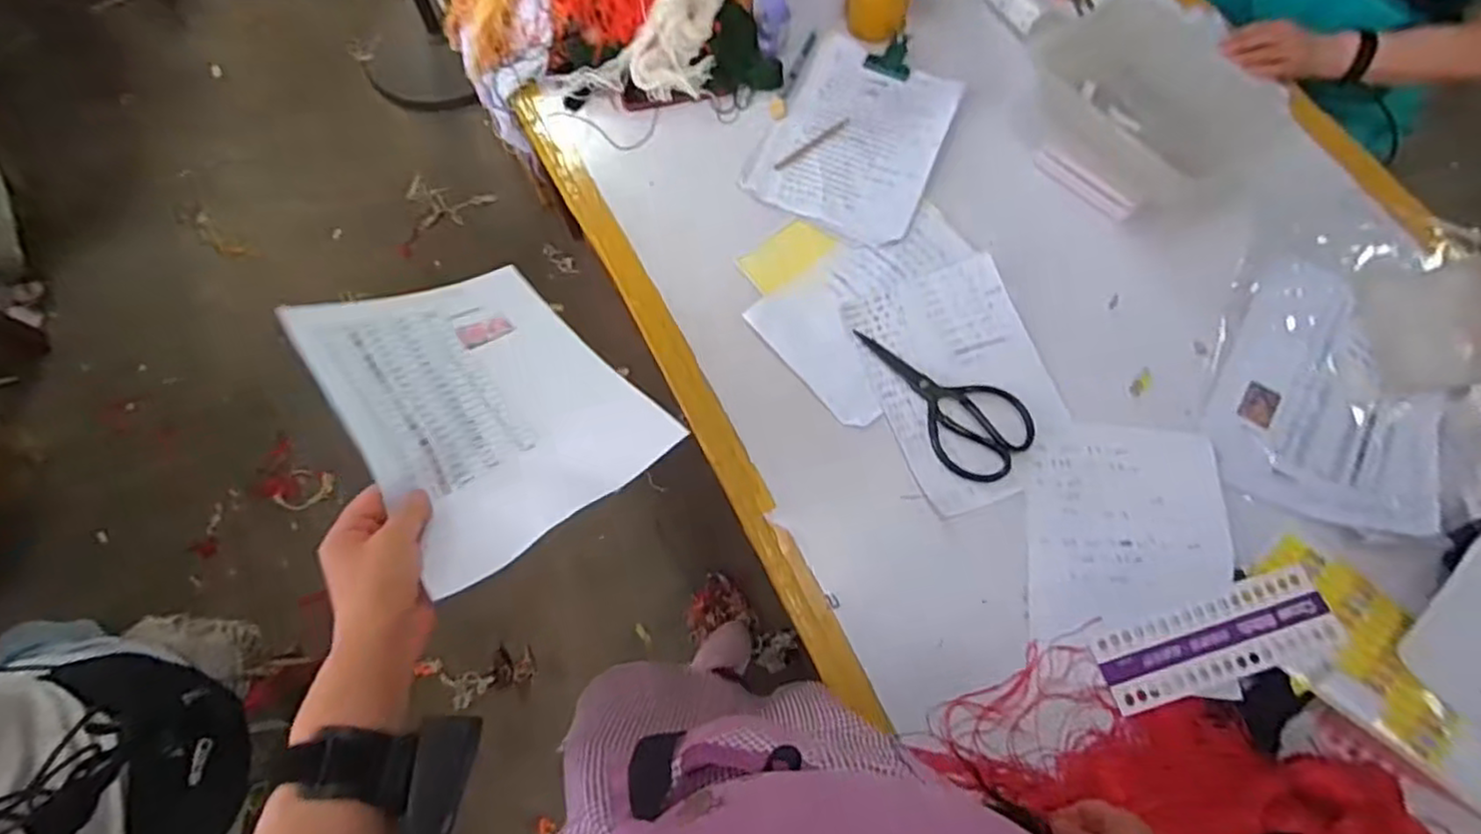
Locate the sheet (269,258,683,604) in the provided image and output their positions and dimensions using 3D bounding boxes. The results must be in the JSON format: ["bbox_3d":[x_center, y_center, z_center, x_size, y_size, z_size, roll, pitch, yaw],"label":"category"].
[{"bbox_3d":[-0.205,-0.023,0.563,0.204,0.060,0.288,-30,58,-28],"label":"sheet"}]

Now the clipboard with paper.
[{"bbox_3d":[0.172,-0.412,0.994,0.233,0.025,0.340,24,71,8],"label":"clipboard with paper"}]

